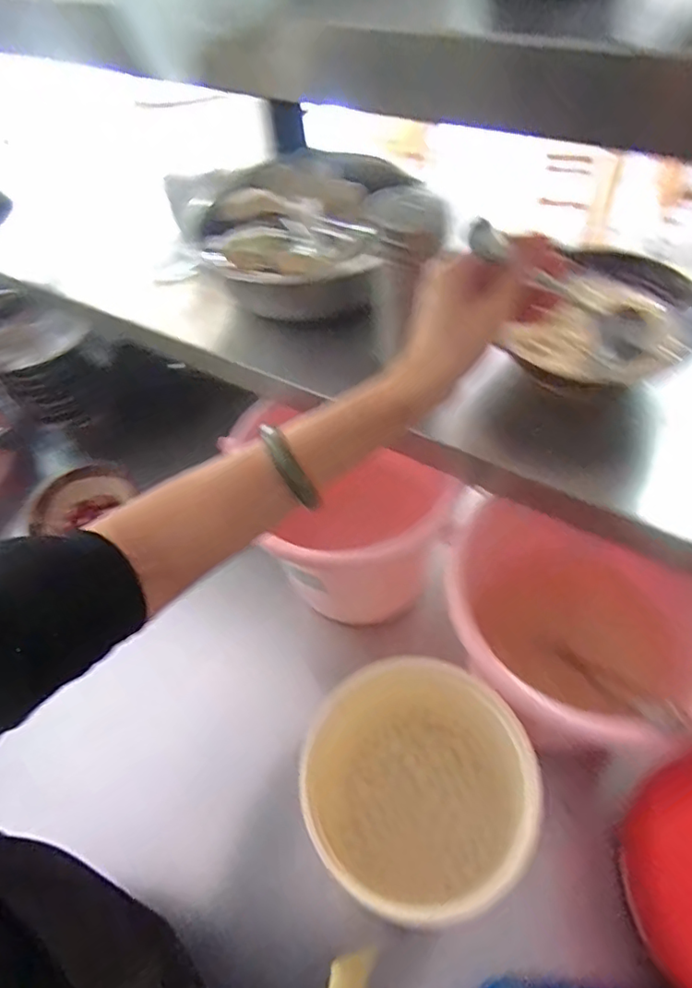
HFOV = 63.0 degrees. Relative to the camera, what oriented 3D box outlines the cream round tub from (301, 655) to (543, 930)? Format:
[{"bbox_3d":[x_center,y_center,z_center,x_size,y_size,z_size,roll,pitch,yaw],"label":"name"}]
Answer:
[{"bbox_3d":[0.069,0.265,0.532,0.197,0.125,0.195,-2,54,3],"label":"cream round tub"}]

